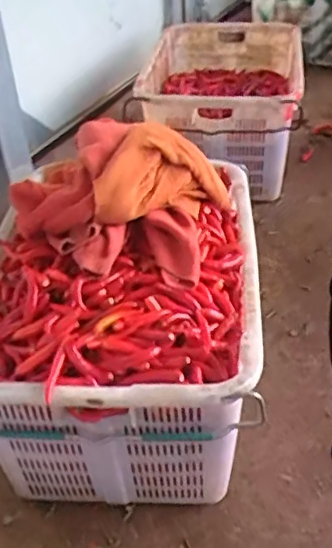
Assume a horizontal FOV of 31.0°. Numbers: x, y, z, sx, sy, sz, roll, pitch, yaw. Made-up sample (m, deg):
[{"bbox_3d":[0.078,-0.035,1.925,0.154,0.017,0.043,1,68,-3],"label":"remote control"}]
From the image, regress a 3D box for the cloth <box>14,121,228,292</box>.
[{"bbox_3d":[-0.087,-0.138,1.048,0.330,0.162,0.306,7,39,12],"label":"cloth"}]

